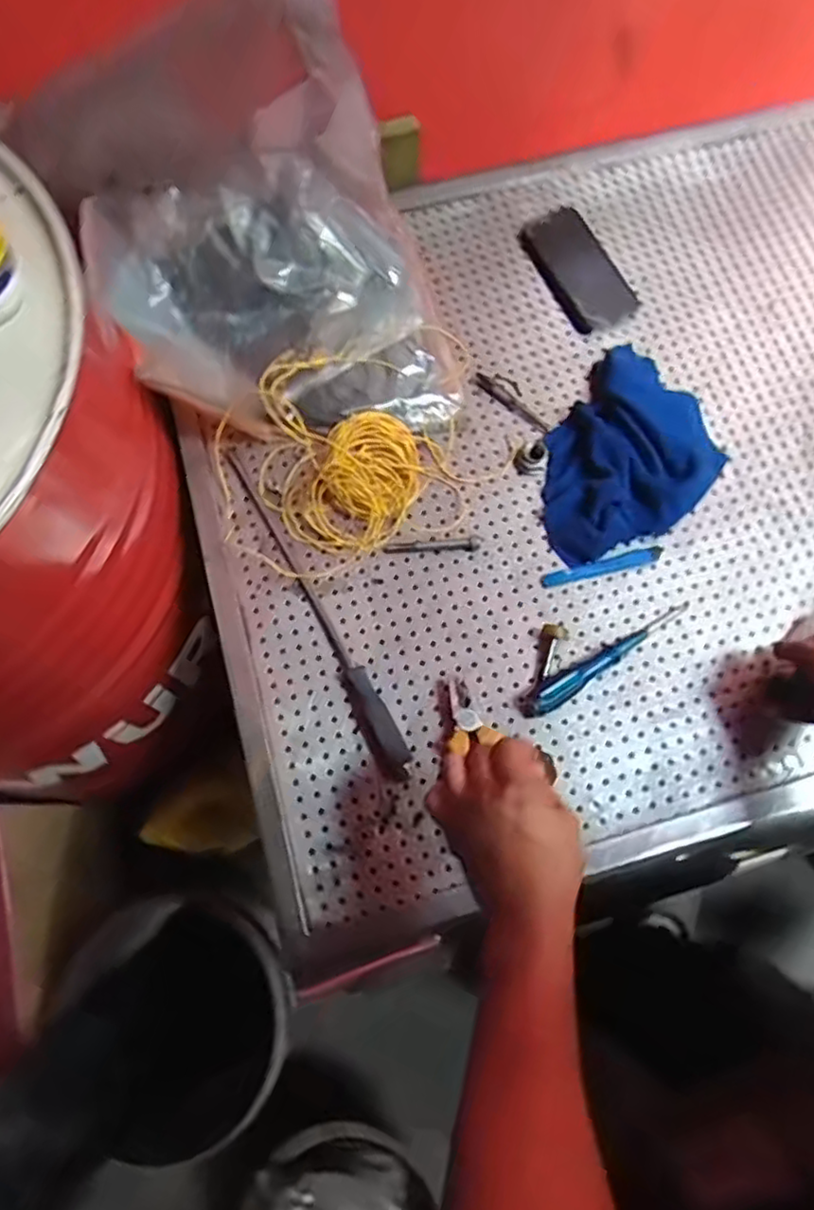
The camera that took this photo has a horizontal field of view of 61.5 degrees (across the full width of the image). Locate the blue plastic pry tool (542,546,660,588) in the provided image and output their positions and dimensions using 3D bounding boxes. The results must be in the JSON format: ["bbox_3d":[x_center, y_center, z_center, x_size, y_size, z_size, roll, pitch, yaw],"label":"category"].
[{"bbox_3d":[0.202,-0.041,0.704,0.131,0.004,0.016,-13,71,-3],"label":"blue plastic pry tool"}]

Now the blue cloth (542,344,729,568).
[{"bbox_3d":[0.238,-0.162,0.729,0.170,0.048,0.256,36,75,12],"label":"blue cloth"}]

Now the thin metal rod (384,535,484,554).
[{"bbox_3d":[0.028,-0.061,0.717,0.103,0.004,0.017,-7,71,-1],"label":"thin metal rod"}]

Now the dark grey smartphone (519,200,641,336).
[{"bbox_3d":[0.204,-0.405,0.815,0.088,0.012,0.173,-25,72,-7],"label":"dark grey smartphone"}]

